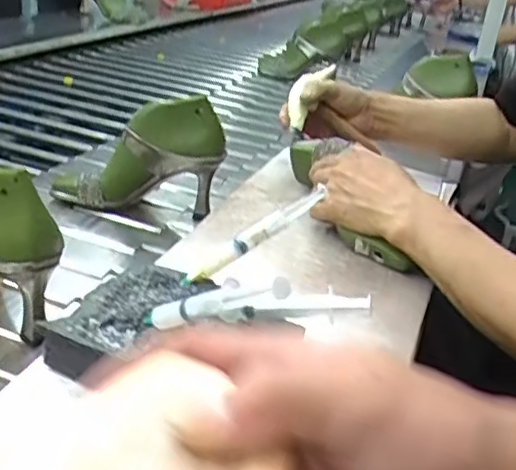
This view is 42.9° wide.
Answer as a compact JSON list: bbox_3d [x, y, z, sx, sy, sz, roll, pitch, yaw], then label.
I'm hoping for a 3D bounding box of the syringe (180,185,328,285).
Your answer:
[{"bbox_3d":[-0.006,0.004,0.540,0.127,0.016,0.014,-34,36,-6],"label":"syringe"}]

